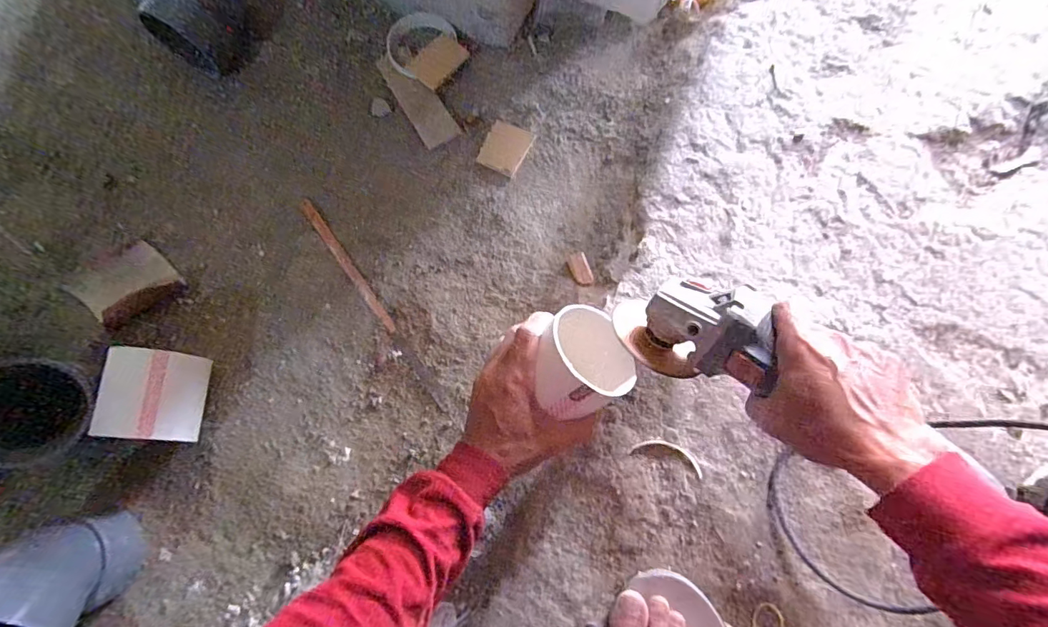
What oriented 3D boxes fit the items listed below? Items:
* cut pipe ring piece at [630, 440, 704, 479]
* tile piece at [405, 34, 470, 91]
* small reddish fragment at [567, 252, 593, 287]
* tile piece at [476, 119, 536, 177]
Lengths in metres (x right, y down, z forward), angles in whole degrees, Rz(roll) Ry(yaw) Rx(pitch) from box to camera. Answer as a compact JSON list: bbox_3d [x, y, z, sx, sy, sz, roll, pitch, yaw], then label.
[{"bbox_3d":[0.140,0.137,0.460,0.071,0.006,0.023,19,77,5],"label":"cut pipe ring piece"},{"bbox_3d":[-0.108,-0.316,0.596,0.050,0.006,0.068,39,82,10],"label":"tile piece"},{"bbox_3d":[0.064,-0.050,0.536,0.020,0.010,0.042,-16,77,-1],"label":"small reddish fragment"},{"bbox_3d":[-0.023,-0.202,0.581,0.053,0.004,0.064,24,79,8],"label":"tile piece"}]

